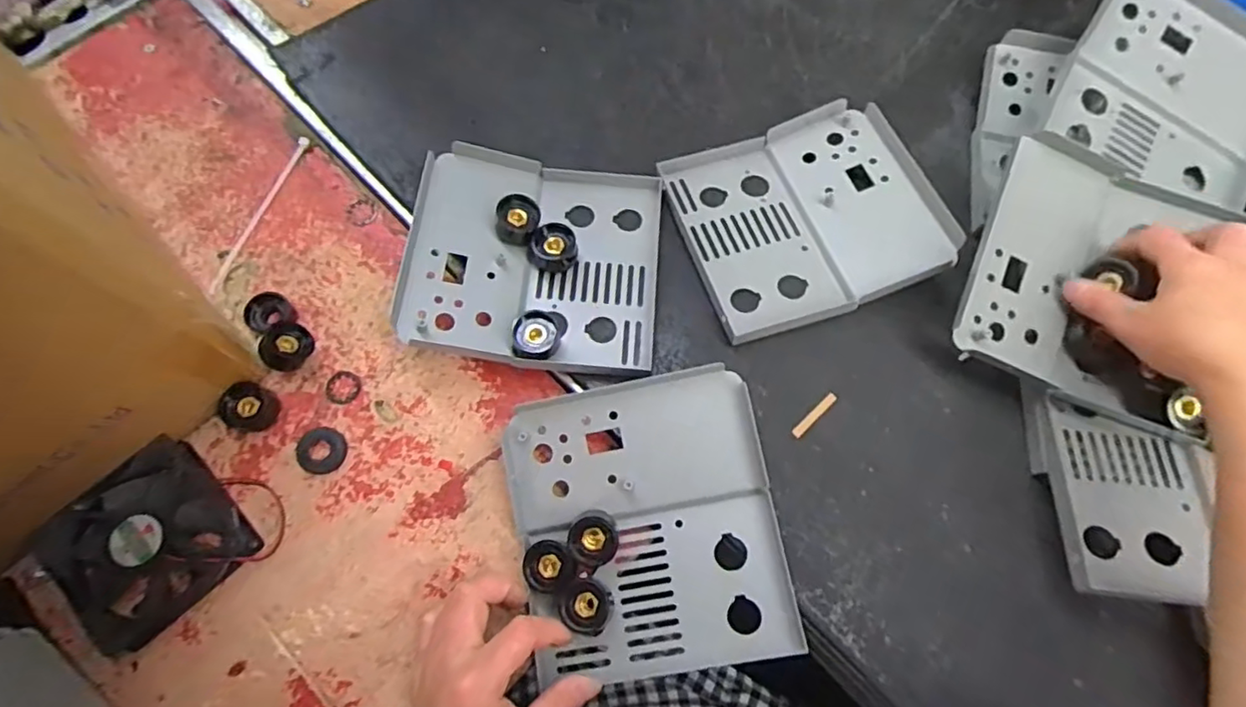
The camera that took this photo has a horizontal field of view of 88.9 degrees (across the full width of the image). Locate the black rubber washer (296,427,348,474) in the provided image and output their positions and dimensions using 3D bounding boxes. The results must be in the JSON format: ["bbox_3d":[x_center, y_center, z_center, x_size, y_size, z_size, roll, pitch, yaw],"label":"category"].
[{"bbox_3d":[-0.205,0.065,0.431,0.033,0.004,0.030,1,70,-2],"label":"black rubber washer"}]

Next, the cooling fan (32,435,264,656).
[{"bbox_3d":[-0.302,0.121,0.397,0.096,0.029,0.113,43,74,12],"label":"cooling fan"}]

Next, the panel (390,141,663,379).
[{"bbox_3d":[-0.060,-0.071,0.447,0.171,0.025,0.163,5,70,0],"label":"panel"}]

